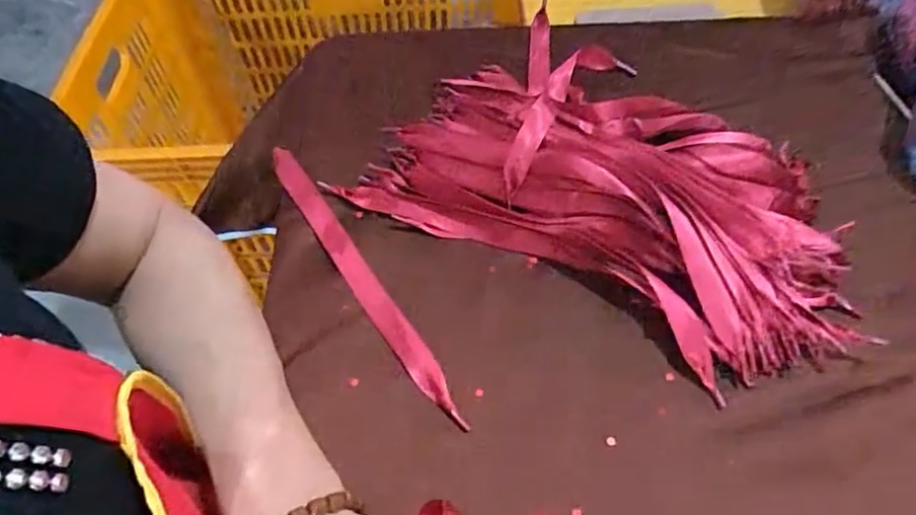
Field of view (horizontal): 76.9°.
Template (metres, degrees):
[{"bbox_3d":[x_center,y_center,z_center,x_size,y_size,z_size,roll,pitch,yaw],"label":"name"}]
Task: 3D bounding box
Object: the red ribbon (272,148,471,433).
[{"bbox_3d":[-0.075,0.007,0.413,0.020,0.006,0.272,-29,59,-18],"label":"red ribbon"}]

